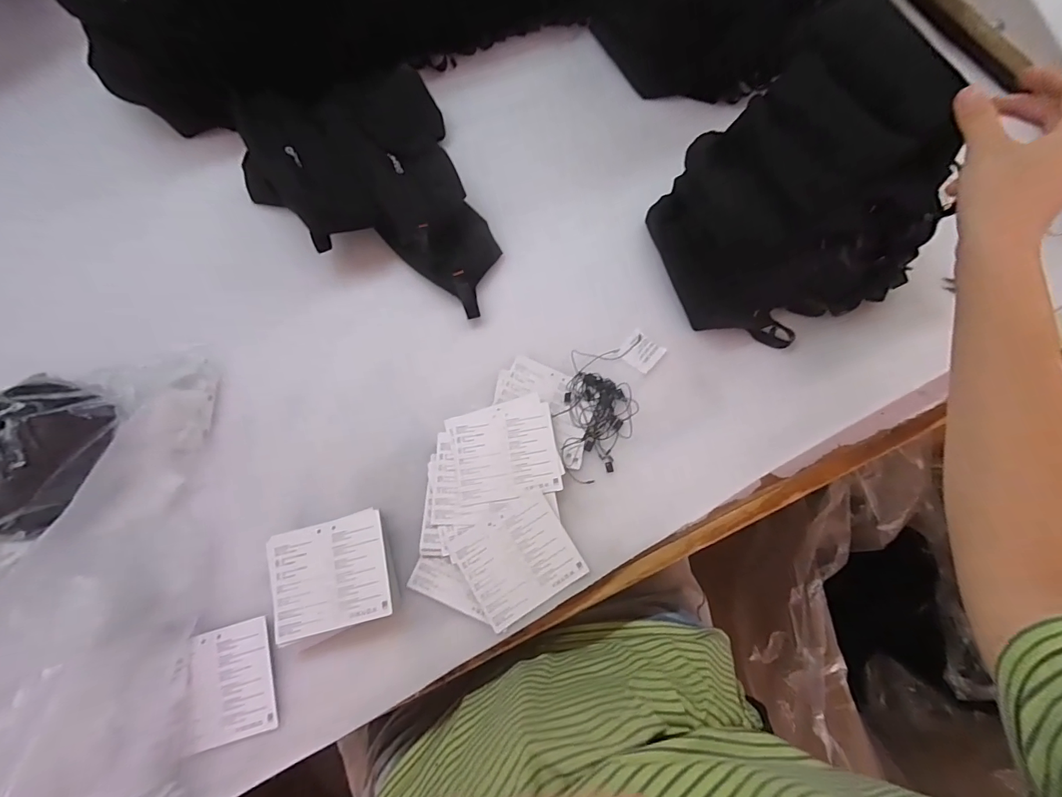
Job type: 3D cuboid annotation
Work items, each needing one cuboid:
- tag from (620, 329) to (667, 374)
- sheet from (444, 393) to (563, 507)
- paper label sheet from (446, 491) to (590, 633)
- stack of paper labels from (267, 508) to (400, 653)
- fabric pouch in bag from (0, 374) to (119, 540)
[{"bbox_3d":[0.122,-0.052,0.497,0.041,0.007,0.040,40,78,15],"label":"tag"},{"bbox_3d":[-0.027,0.050,0.449,0.101,0.005,0.098,-12,69,-3],"label":"sheet"},{"bbox_3d":[-0.012,0.146,0.418,0.098,0.009,0.092,-30,73,-9],"label":"paper label sheet"},{"bbox_3d":[-0.175,0.159,0.403,0.104,0.025,0.096,-16,71,-5],"label":"stack of paper labels"},{"bbox_3d":[-0.462,0.047,0.402,0.112,0.047,0.141,17,72,2],"label":"fabric pouch in bag"}]

